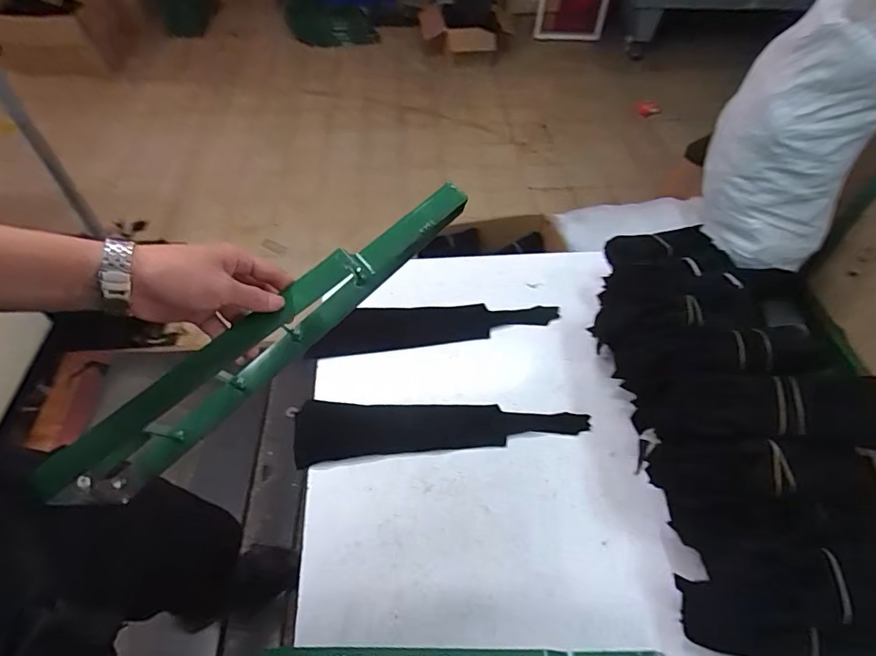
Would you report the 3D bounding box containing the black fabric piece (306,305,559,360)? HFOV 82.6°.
[{"bbox_3d":[-0.006,-0.009,0.954,0.457,0.014,0.102,-7,57,-7],"label":"black fabric piece"}]

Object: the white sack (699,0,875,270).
[{"bbox_3d":[0.967,-0.545,1.297,0.381,0.770,0.368,32,58,22],"label":"white sack"}]

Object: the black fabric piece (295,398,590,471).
[{"bbox_3d":[0.006,0.168,0.819,0.464,0.012,0.104,0,53,-3],"label":"black fabric piece"}]

